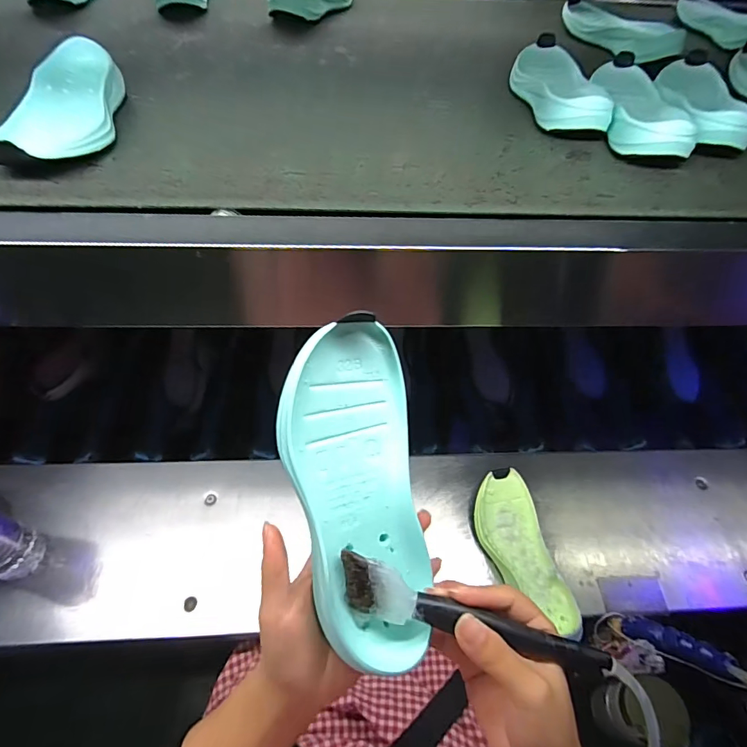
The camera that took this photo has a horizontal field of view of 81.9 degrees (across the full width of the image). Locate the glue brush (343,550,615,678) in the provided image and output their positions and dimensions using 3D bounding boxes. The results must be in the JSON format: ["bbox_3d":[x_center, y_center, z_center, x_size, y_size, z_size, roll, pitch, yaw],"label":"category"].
[{"bbox_3d":[0.058,0.156,0.263,0.169,0.011,0.034,21,90,2],"label":"glue brush"}]

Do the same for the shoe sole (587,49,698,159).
[{"bbox_3d":[0.312,-0.318,0.511,0.081,0.043,0.221,7,53,2],"label":"shoe sole"}]

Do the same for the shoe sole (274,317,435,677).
[{"bbox_3d":[-0.011,0.074,0.282,0.084,0.031,0.214,-7,82,-8],"label":"shoe sole"}]

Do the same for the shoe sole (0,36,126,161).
[{"bbox_3d":[-0.304,-0.265,0.429,0.082,0.043,0.216,-8,54,-9],"label":"shoe sole"}]

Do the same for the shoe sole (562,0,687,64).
[{"bbox_3d":[0.379,-0.550,0.685,0.081,0.039,0.231,-14,56,-14],"label":"shoe sole"}]

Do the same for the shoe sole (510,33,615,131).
[{"bbox_3d":[0.228,-0.366,0.540,0.097,0.041,0.217,9,53,3],"label":"shoe sole"}]

